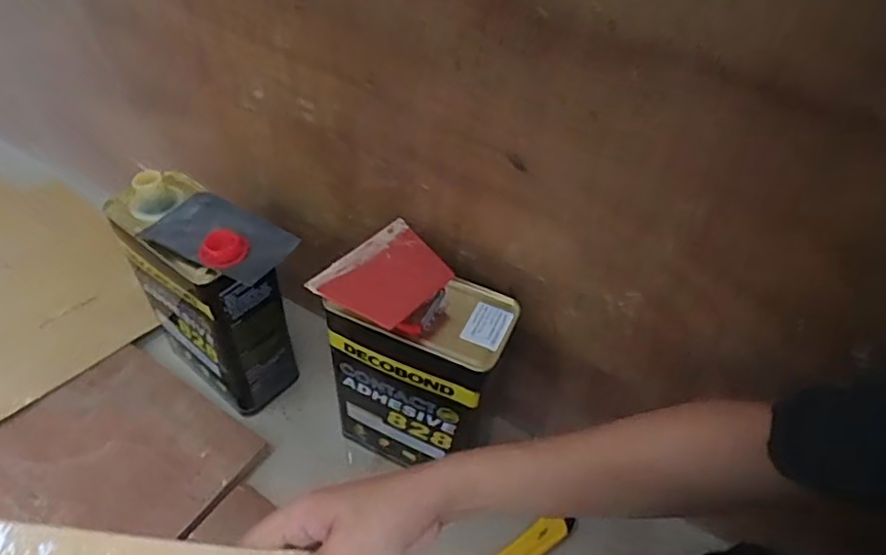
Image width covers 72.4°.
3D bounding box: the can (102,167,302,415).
[{"bbox_3d":[-0.250,0.020,0.685,0.169,0.248,0.107,35,55,24],"label":"can"}]

